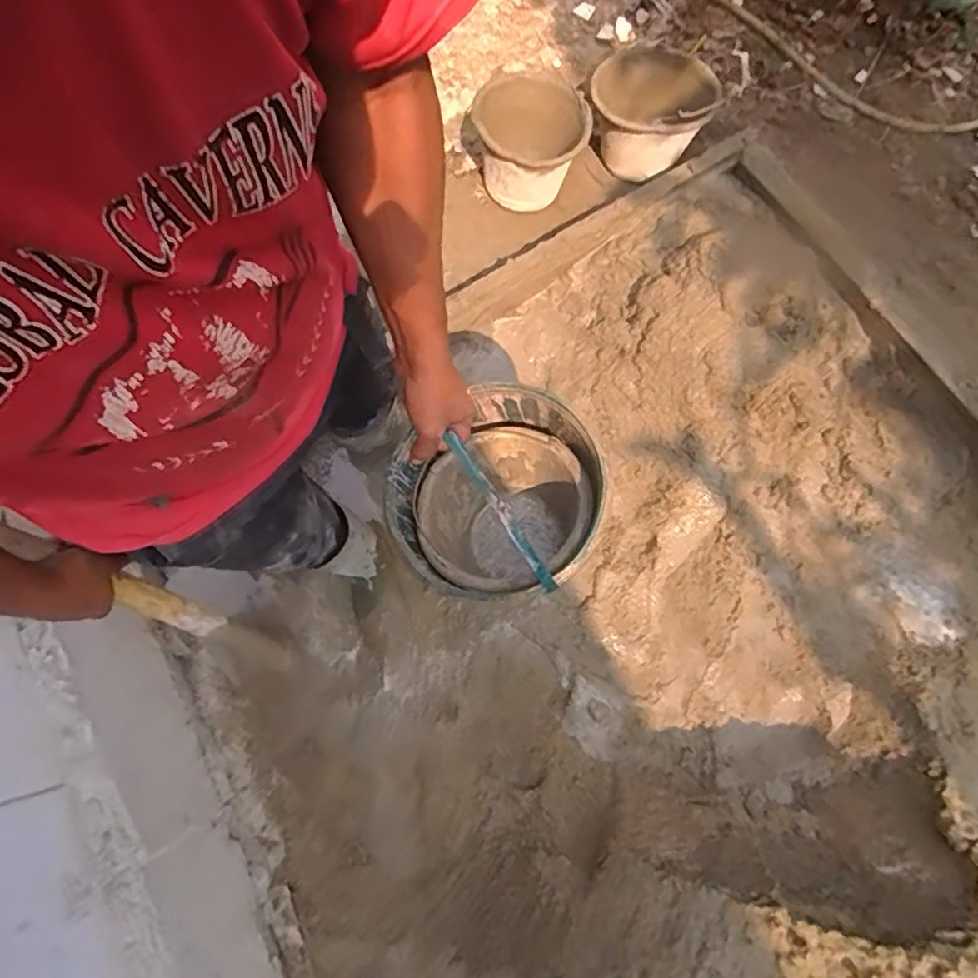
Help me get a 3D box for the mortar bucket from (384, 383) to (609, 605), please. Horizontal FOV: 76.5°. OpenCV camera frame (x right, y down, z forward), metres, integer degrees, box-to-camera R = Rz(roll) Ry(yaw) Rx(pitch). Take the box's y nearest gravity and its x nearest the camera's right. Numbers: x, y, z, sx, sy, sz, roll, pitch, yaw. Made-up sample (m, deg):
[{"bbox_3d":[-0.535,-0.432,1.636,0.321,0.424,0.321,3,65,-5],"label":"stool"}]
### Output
[{"bbox_3d":[0.014,0.014,0.864,0.285,0.402,0.271,0,76,1],"label":"mortar bucket"}]

